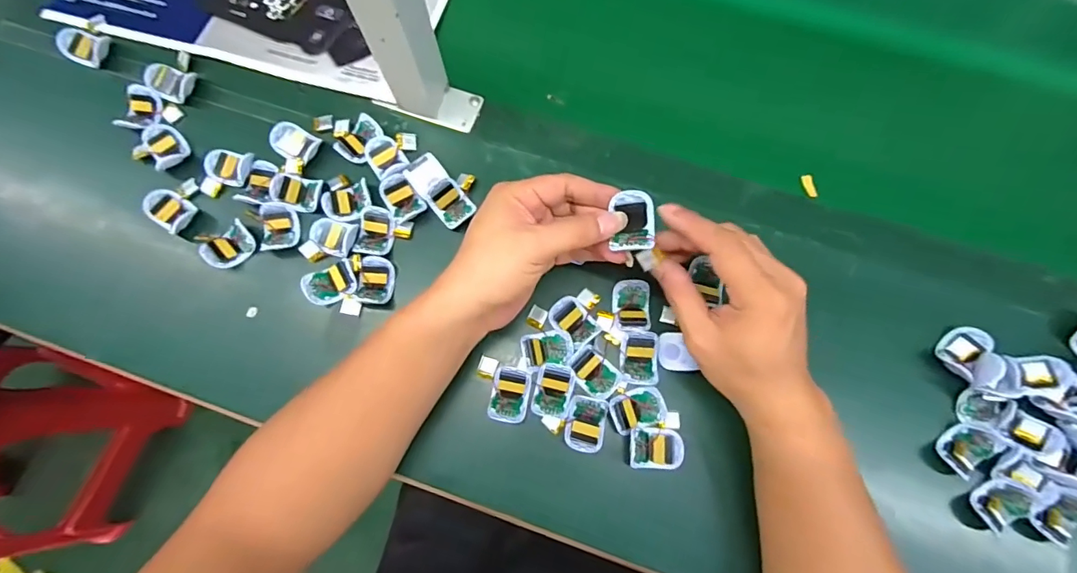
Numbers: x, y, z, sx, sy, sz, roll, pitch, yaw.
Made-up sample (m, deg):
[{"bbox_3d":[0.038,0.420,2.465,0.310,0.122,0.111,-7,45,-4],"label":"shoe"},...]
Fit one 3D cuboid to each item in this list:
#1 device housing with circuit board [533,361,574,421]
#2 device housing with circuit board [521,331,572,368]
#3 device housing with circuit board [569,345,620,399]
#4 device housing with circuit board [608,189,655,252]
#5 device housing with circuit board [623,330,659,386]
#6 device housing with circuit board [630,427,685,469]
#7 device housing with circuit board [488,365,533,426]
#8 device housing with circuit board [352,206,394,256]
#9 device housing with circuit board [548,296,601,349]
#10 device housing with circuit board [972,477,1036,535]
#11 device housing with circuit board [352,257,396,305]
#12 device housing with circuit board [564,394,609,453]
[{"bbox_3d":[0.012,0.084,0.388,0.029,0.008,0.041,13,78,4],"label":"device housing with circuit board"},{"bbox_3d":[0.006,0.050,0.388,0.038,0.011,0.028,-5,77,0],"label":"device housing with circuit board"},{"bbox_3d":[0.045,0.069,0.388,0.039,0.013,0.028,43,81,10],"label":"device housing with circuit board"},{"bbox_3d":[0.065,-0.043,0.328,0.028,0.012,0.042,3,77,2],"label":"device housing with circuit board"},{"bbox_3d":[0.084,0.058,0.391,0.028,0.011,0.042,7,77,3],"label":"device housing with circuit board"},{"bbox_3d":[0.092,0.126,0.373,0.042,0.014,0.030,4,77,2],"label":"device housing with circuit board"},{"bbox_3d":[-0.023,0.087,0.389,0.030,0.014,0.043,12,78,4],"label":"device housing with circuit board"},{"bbox_3d":[-0.141,-0.047,0.418,0.029,0.016,0.042,8,77,3],"label":"device housing with circuit board"},{"bbox_3d":[0.030,0.028,0.395,0.030,0.009,0.040,-40,79,-7],"label":"device housing with circuit board"},{"bbox_3d":[0.351,0.166,0.364,0.038,0.015,0.031,-43,80,-8],"label":"device housing with circuit board"},{"bbox_3d":[-0.139,-0.005,0.407,0.030,0.014,0.039,1,77,2],"label":"device housing with circuit board"},{"bbox_3d":[0.038,0.109,0.380,0.031,0.014,0.041,11,78,4],"label":"device housing with circuit board"}]

